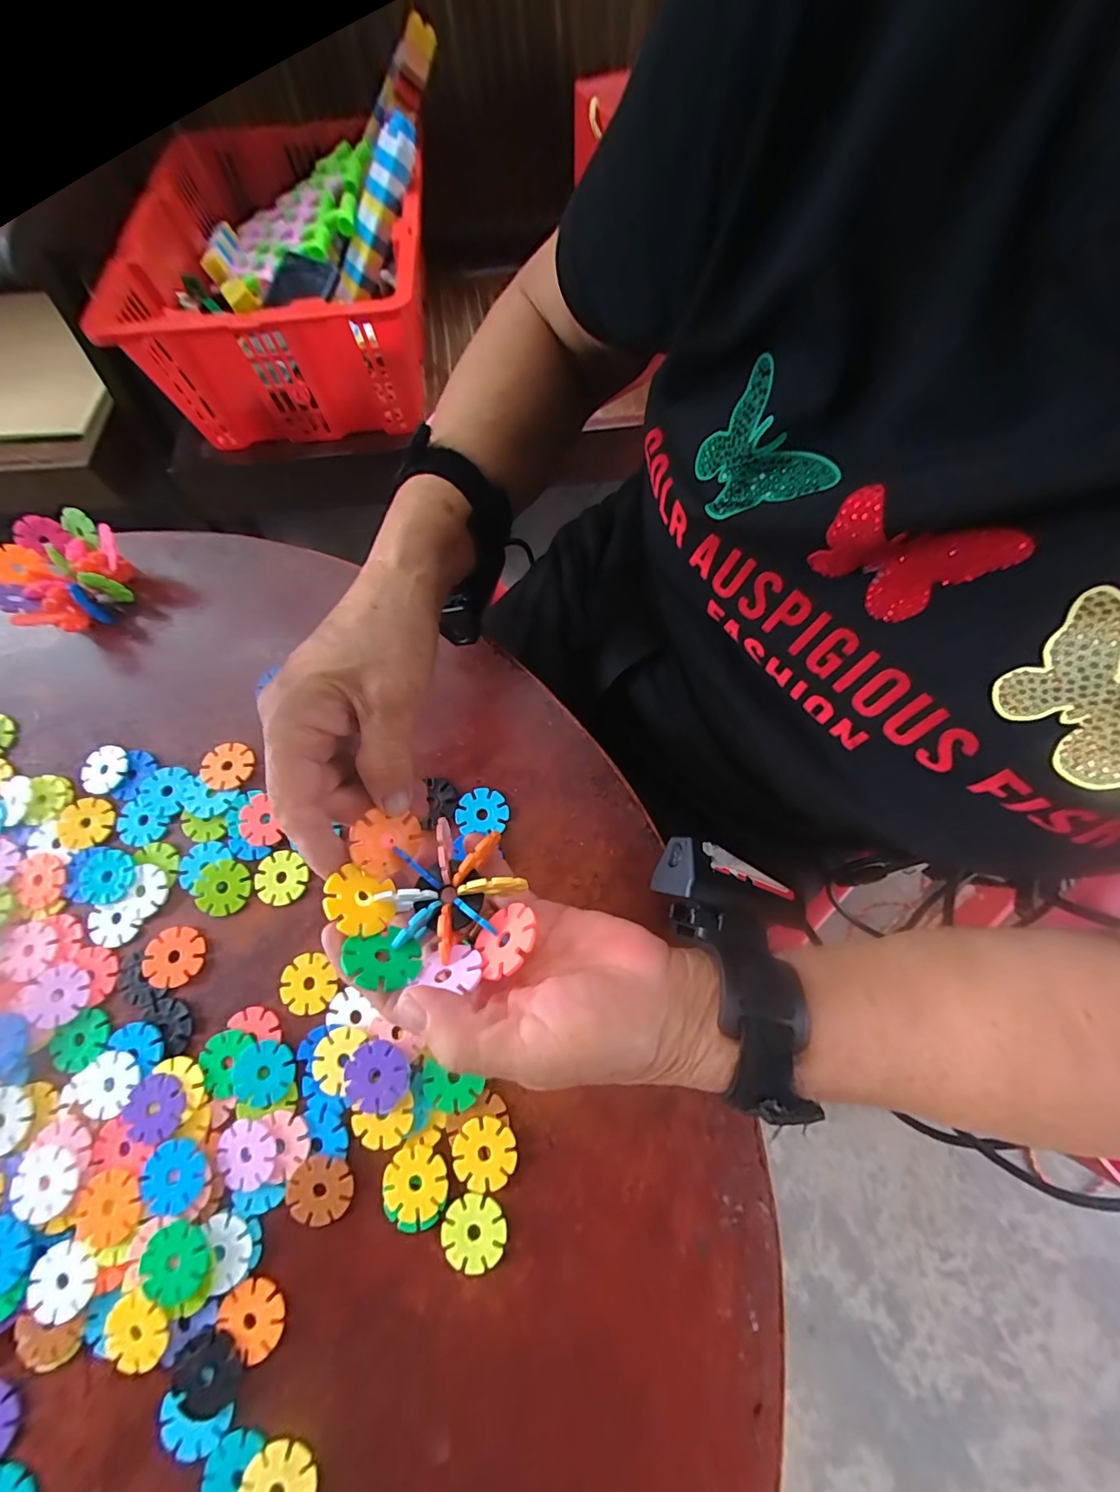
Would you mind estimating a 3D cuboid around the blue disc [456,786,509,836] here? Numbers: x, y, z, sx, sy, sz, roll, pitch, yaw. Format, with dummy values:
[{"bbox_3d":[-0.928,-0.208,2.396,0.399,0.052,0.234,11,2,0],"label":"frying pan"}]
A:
[{"bbox_3d":[-0.048,0.039,0.305,0.031,0.004,0.027,-3,74,1],"label":"blue disc"}]

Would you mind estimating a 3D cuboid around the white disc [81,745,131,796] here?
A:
[{"bbox_3d":[-0.294,0.014,0.323,0.031,0.004,0.030,-1,74,2],"label":"white disc"}]

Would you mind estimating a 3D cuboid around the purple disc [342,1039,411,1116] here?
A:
[{"bbox_3d":[-0.096,0.172,0.262,0.033,0.006,0.032,-1,74,2],"label":"purple disc"}]

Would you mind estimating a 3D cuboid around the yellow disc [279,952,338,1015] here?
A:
[{"bbox_3d":[-0.142,0.133,0.281,0.030,0.004,0.030,-1,74,2],"label":"yellow disc"}]

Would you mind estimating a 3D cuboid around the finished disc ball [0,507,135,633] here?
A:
[{"bbox_3d":[-0.341,-0.117,0.349,0.069,0.043,0.082,34,78,11],"label":"finished disc ball"}]

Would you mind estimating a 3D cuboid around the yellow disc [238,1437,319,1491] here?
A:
[{"bbox_3d":[-0.127,0.334,0.223,0.033,0.005,0.029,-5,74,1],"label":"yellow disc"}]

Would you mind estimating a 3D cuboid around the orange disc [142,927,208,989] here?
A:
[{"bbox_3d":[-0.221,0.121,0.286,0.031,0.004,0.031,-1,74,2],"label":"orange disc"}]

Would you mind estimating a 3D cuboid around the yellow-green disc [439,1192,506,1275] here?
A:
[{"bbox_3d":[-0.043,0.240,0.245,0.030,0.004,0.030,-1,74,2],"label":"yellow-green disc"}]

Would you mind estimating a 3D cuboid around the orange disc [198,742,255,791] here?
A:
[{"bbox_3d":[-0.211,0.012,0.316,0.031,0.004,0.030,-1,74,2],"label":"orange disc"}]

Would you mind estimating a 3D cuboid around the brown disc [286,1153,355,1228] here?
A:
[{"bbox_3d":[-0.121,0.224,0.252,0.032,0.004,0.030,-1,74,2],"label":"brown disc"}]

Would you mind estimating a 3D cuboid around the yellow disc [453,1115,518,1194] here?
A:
[{"bbox_3d":[-0.039,0.208,0.254,0.031,0.004,0.033,-1,74,2],"label":"yellow disc"}]

